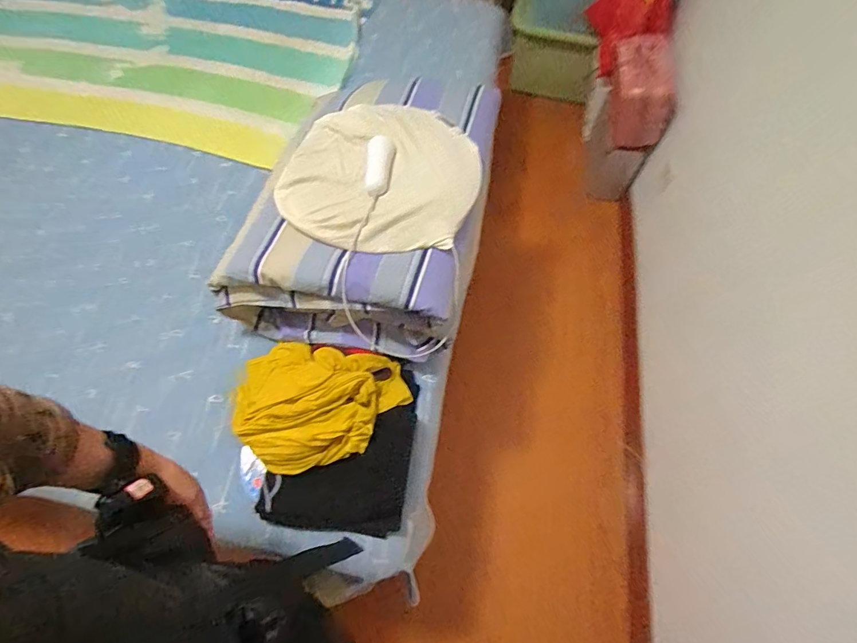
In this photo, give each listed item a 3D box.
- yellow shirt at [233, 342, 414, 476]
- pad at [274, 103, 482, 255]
[{"bbox_3d":[-0.206,0.160,0.770,0.314,0.090,0.241,11,65,3],"label":"yellow shirt"},{"bbox_3d":[-0.098,-0.304,0.826,0.376,0.039,0.369,8,65,2],"label":"pad"}]

